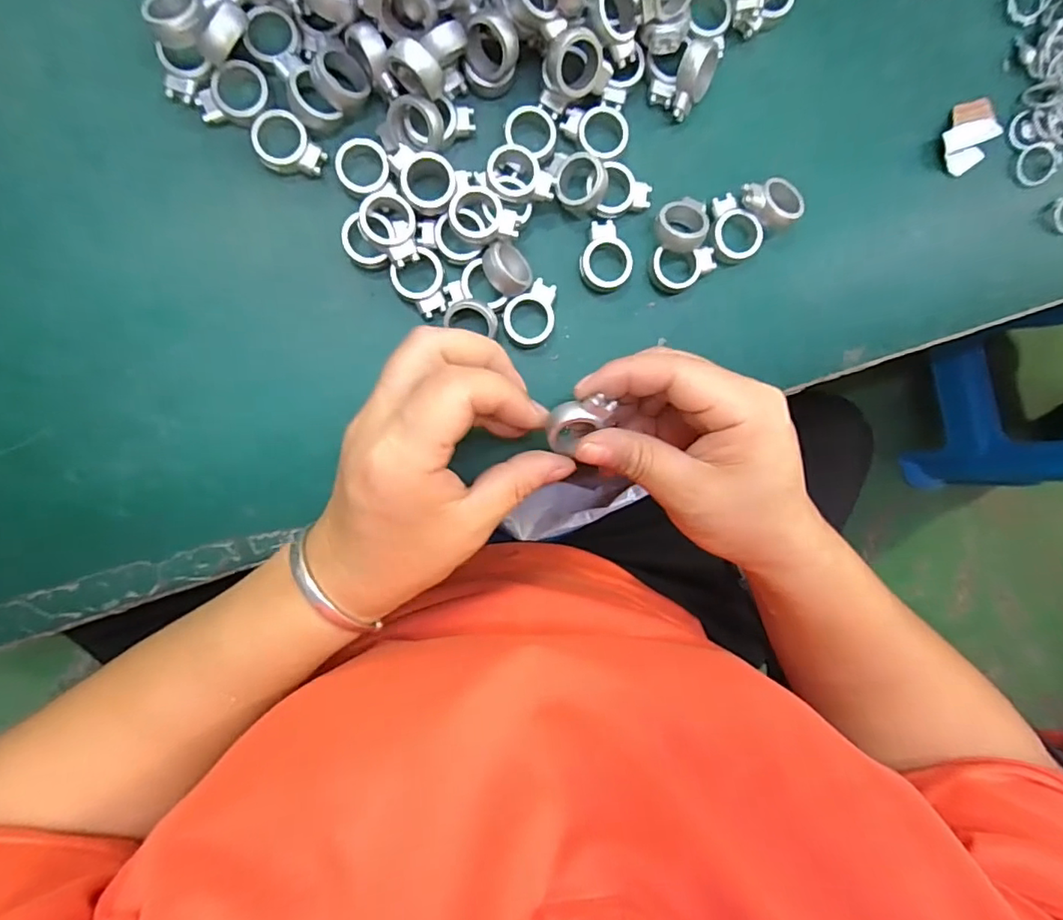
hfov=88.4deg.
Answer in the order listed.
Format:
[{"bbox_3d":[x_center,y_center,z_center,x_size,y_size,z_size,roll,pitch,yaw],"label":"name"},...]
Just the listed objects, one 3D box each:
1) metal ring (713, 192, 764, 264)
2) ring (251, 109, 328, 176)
[{"bbox_3d":[0.105,-0.122,0.288,0.026,0.011,0.034,-41,98,-2],"label":"metal ring"},{"bbox_3d":[-0.117,-0.151,0.263,0.034,0.009,0.026,28,92,-8],"label":"ring"}]

